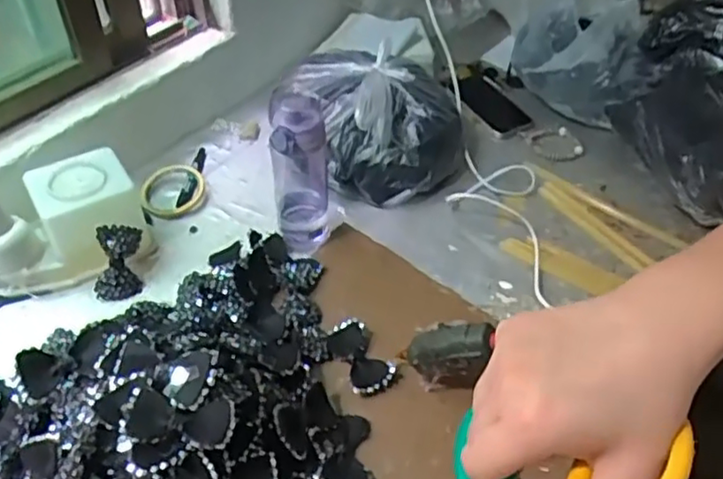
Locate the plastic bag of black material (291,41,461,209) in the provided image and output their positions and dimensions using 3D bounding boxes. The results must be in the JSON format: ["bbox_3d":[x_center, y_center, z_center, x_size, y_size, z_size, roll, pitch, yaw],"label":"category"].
[{"bbox_3d":[0.031,-0.180,1.013,0.228,0.146,0.240,-8,47,-9],"label":"plastic bag of black material"}]

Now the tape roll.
[{"bbox_3d":[-0.274,-0.072,0.971,0.092,0.022,0.091,0,46,0],"label":"tape roll"}]

